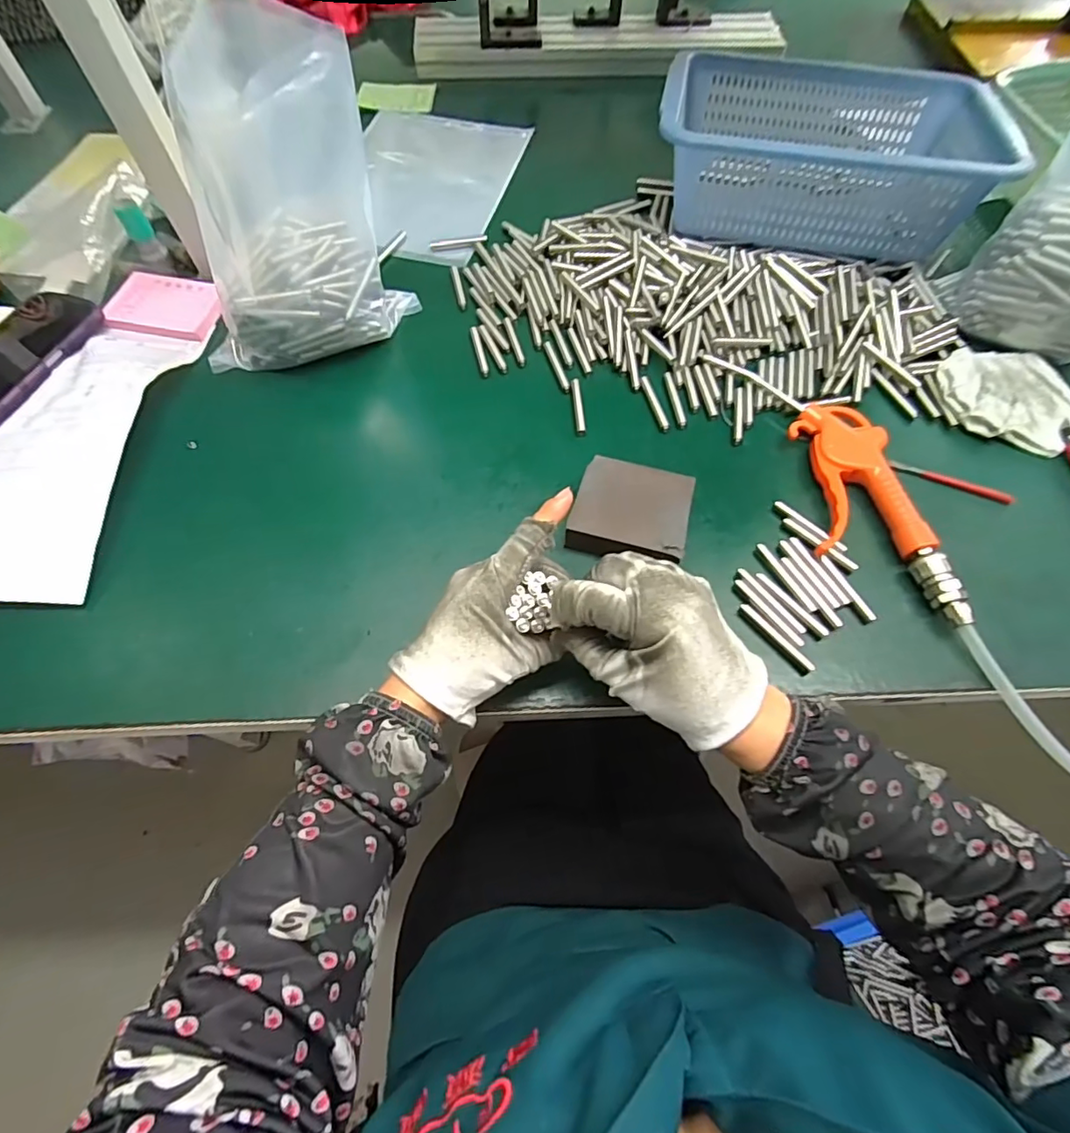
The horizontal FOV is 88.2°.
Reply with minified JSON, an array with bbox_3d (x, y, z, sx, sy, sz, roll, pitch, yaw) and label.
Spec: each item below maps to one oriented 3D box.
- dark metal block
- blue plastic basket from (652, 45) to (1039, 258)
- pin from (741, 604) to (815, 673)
[{"bbox_3d":[0.069,-0.038,0.397,0.079,0.023,0.073,14,62,8],"label":"dark metal block"},{"bbox_3d":[0.277,-0.412,0.542,0.293,0.089,0.212,15,62,9],"label":"blue plastic basket"},{"bbox_3d":[0.159,0.046,0.362,0.007,0.007,0.057,-33,66,-16],"label":"pin"}]

